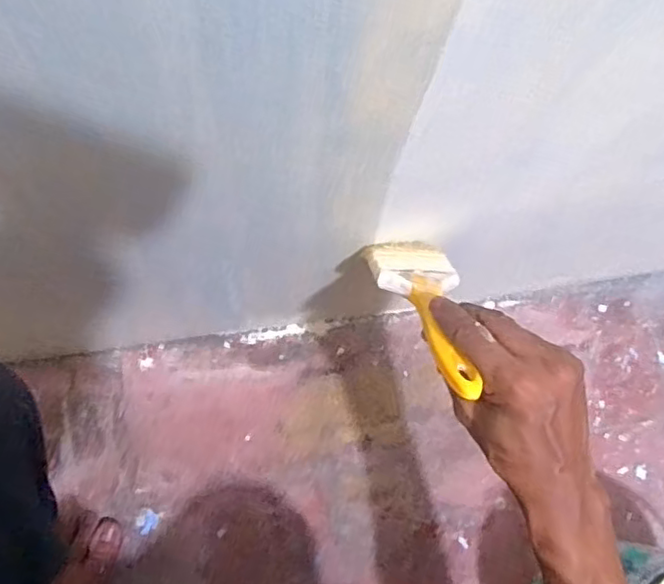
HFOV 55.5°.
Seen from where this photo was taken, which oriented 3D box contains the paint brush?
[{"bbox_3d":[0.064,0.008,0.430,0.060,0.012,0.168,-4,34,-3],"label":"paint brush"}]

